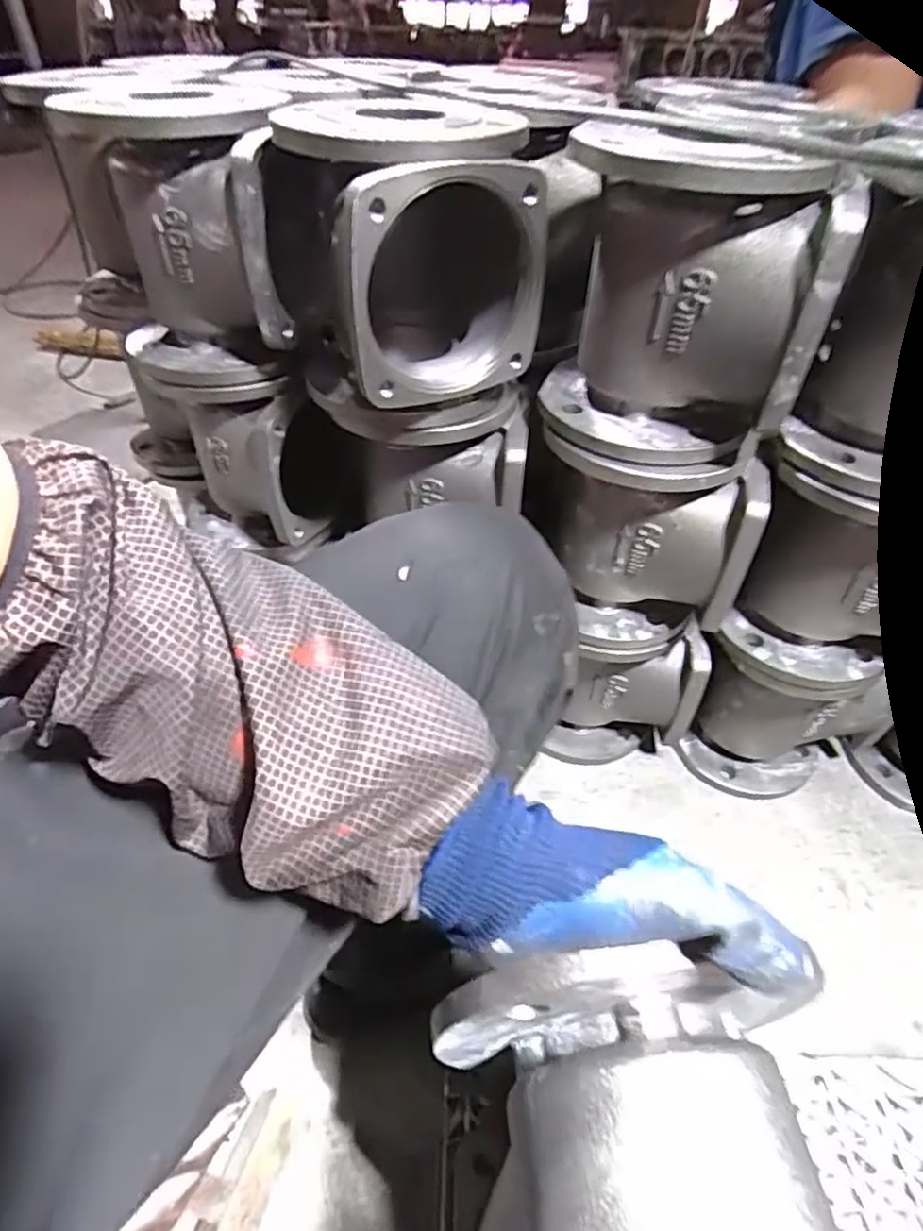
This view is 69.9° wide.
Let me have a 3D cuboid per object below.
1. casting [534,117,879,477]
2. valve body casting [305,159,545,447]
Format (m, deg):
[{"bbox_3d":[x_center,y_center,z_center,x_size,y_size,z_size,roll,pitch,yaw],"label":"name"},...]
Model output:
[{"bbox_3d":[0.152,-0.222,0.479,0.164,0.202,0.145,4,44,2],"label":"casting"},{"bbox_3d":[-0.033,-0.249,0.524,0.167,0.200,0.161,1,44,-1],"label":"valve body casting"}]

